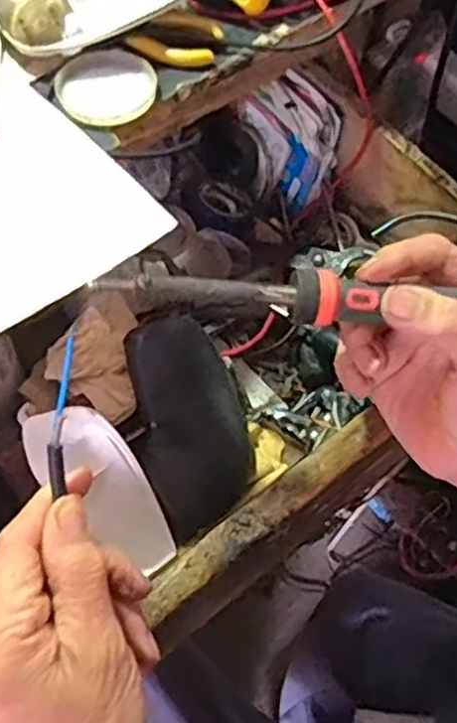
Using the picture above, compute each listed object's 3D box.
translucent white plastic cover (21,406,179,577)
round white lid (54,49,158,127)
[{"bbox_3d":[-0.074,0.075,0.437,0.047,0.019,0.114,-42,100,-24],"label":"translucent white plastic cover"},{"bbox_3d":[-0.069,-0.158,0.420,0.055,0.008,0.055,1,59,-2],"label":"round white lid"}]

